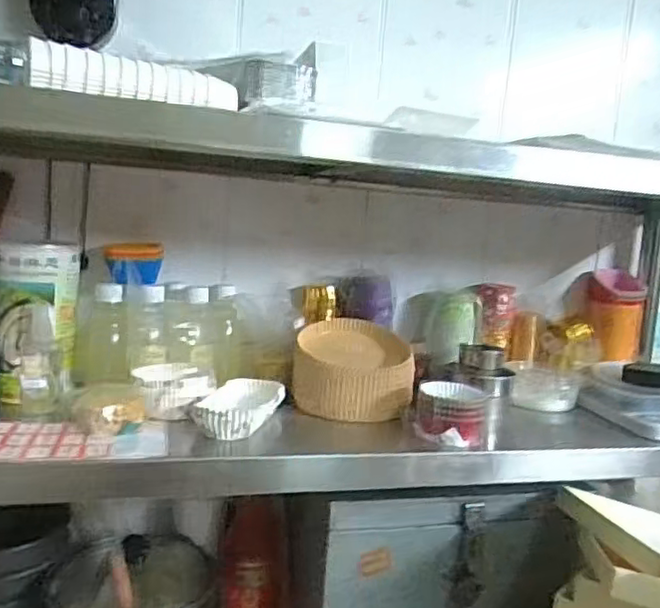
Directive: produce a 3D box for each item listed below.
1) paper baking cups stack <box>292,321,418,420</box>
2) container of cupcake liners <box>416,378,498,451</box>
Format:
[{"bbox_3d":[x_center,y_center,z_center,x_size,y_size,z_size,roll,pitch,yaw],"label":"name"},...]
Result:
[{"bbox_3d":[0.030,0.083,0.808,0.149,0.092,0.123,6,8,4],"label":"paper baking cups stack"},{"bbox_3d":[0.140,0.124,0.733,0.081,0.056,0.076,6,8,9],"label":"container of cupcake liners"}]

